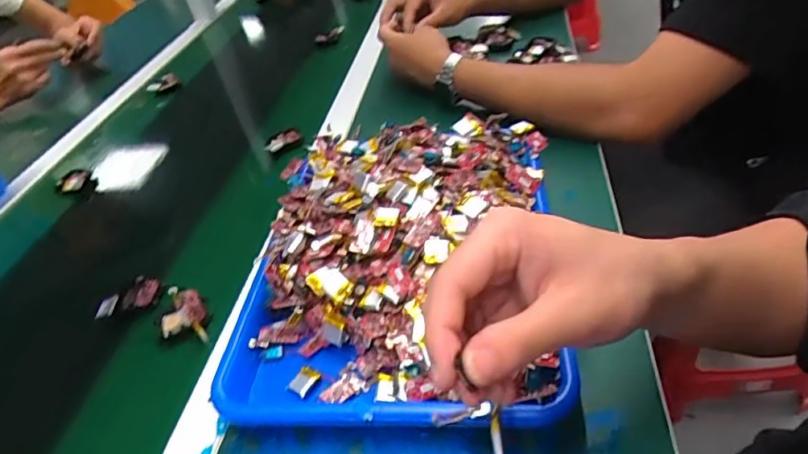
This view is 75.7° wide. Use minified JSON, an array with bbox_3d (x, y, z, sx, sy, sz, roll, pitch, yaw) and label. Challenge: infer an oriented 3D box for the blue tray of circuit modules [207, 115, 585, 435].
[{"bbox_3d":[-0.002,0.007,0.452,0.254,0.069,0.335,-3,41,10],"label":"blue tray of circuit modules"}]

